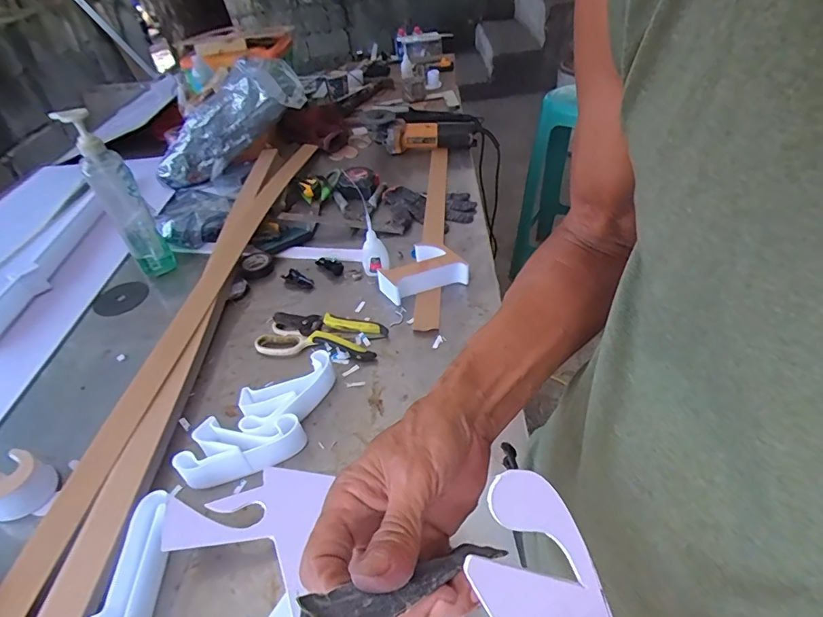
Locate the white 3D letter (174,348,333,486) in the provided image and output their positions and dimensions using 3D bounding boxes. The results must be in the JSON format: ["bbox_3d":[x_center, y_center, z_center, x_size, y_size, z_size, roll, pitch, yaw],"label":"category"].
[{"bbox_3d":[-0.174,0.138,0.561,0.203,0.043,0.090,-29,46,-23],"label":"white 3D letter"}]

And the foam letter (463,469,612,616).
[{"bbox_3d":[0.054,0.132,0.196,0.080,0.004,0.106,27,73,-13],"label":"foam letter"}]

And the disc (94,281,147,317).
[{"bbox_3d":[-0.504,-0.017,0.808,0.084,0.006,0.070,-32,57,-26],"label":"disc"}]

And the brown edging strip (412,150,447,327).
[{"bbox_3d":[0.046,-0.184,0.927,0.041,0.007,0.642,0,42,6],"label":"brown edging strip"}]

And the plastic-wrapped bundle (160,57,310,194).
[{"bbox_3d":[-0.441,-0.445,1.108,0.403,0.150,0.160,-42,47,0],"label":"plastic-wrapped bundle"}]

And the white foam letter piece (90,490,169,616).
[{"bbox_3d":[-0.256,0.248,0.449,0.038,0.042,0.125,-6,41,2],"label":"white foam letter piece"}]

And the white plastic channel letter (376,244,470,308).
[{"bbox_3d":[0.014,-0.061,0.758,0.132,0.048,0.083,-18,42,-11],"label":"white plastic channel letter"}]

